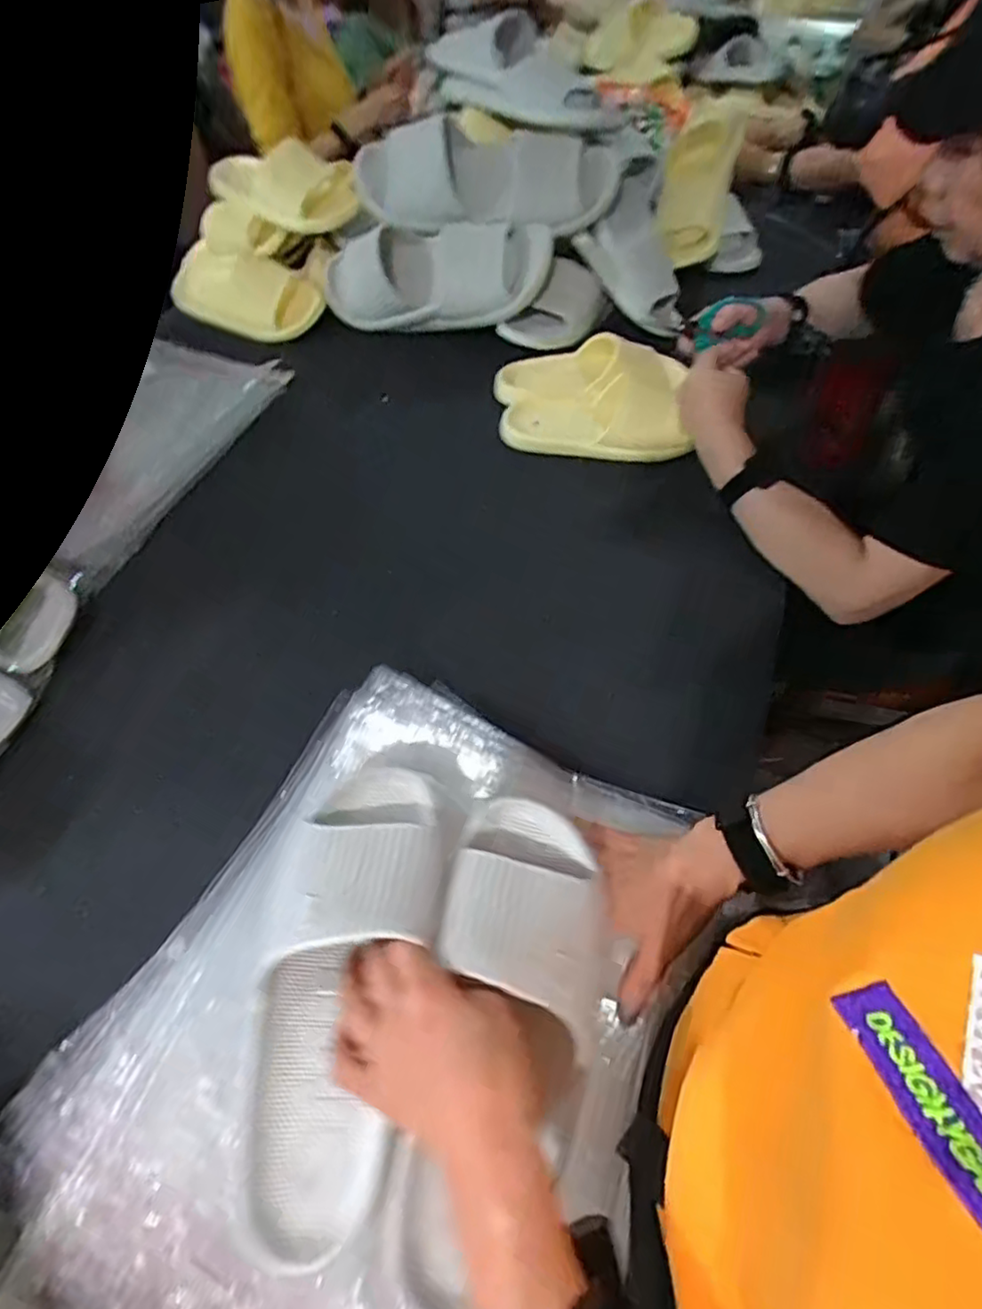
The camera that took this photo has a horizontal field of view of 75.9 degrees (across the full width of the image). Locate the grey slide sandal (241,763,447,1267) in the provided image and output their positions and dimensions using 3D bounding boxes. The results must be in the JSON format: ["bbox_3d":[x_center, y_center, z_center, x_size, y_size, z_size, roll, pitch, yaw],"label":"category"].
[{"bbox_3d":[-0.088,0.185,0.374,0.098,0.066,0.255,7,62,7],"label":"grey slide sandal"}]

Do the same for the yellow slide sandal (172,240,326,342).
[{"bbox_3d":[-0.387,-0.562,0.985,0.257,0.060,0.117,23,94,3],"label":"yellow slide sandal"}]

